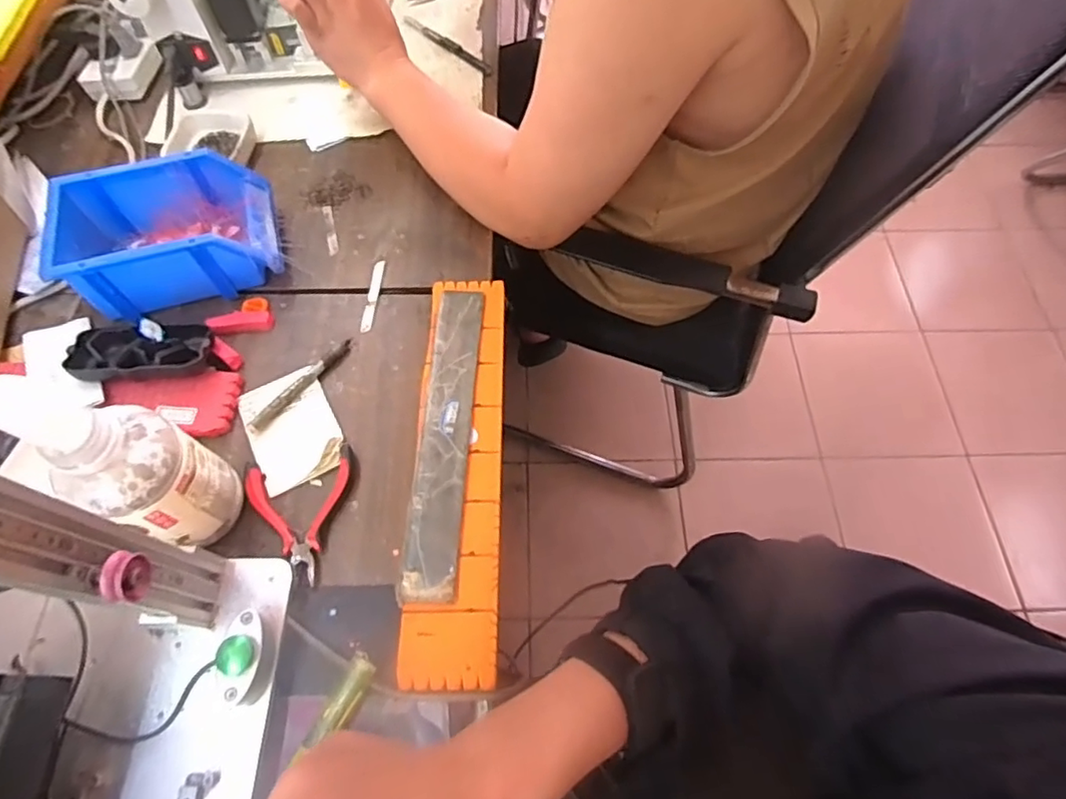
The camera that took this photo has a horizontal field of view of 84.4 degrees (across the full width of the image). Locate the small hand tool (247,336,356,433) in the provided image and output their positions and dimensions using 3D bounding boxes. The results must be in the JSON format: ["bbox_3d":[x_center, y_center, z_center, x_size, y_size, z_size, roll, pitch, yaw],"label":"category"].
[{"bbox_3d":[-0.206,-0.015,0.524,0.013,0.010,0.114,37,69,17],"label":"small hand tool"}]

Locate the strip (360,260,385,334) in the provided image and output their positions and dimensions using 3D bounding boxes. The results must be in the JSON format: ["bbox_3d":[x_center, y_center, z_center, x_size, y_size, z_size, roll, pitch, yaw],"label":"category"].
[{"bbox_3d":[-0.157,-0.102,0.574,0.011,0.004,0.084,4,63,3],"label":"strip"}]

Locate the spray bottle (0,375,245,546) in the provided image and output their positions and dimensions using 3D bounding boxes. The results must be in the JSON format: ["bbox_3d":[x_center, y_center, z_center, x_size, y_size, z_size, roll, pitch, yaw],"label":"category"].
[{"bbox_3d":[-0.262,0.044,0.389,0.062,0.200,0.066,24,66,12],"label":"spray bottle"}]

